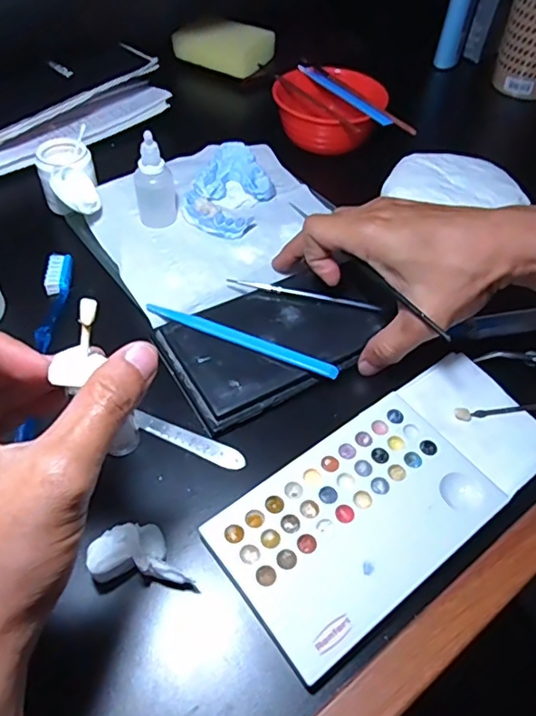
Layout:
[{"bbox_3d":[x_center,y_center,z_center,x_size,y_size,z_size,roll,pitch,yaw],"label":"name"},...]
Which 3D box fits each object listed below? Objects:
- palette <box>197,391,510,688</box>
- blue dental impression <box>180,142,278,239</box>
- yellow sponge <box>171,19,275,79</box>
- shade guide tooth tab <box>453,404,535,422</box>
[{"bbox_3d":[0.050,0.087,0.302,0.150,0.007,0.093,-30,59,-25],"label":"palette"},{"bbox_3d":[-0.033,-0.144,0.464,0.063,0.027,0.089,20,53,11],"label":"blue dental impression"},{"bbox_3d":[-0.049,-0.376,0.650,0.112,0.024,0.083,25,54,15],"label":"yellow sponge"},{"bbox_3d":[0.151,0.035,0.357,0.061,0.006,0.009,-5,53,-8],"label":"shade guide tooth tab"}]

